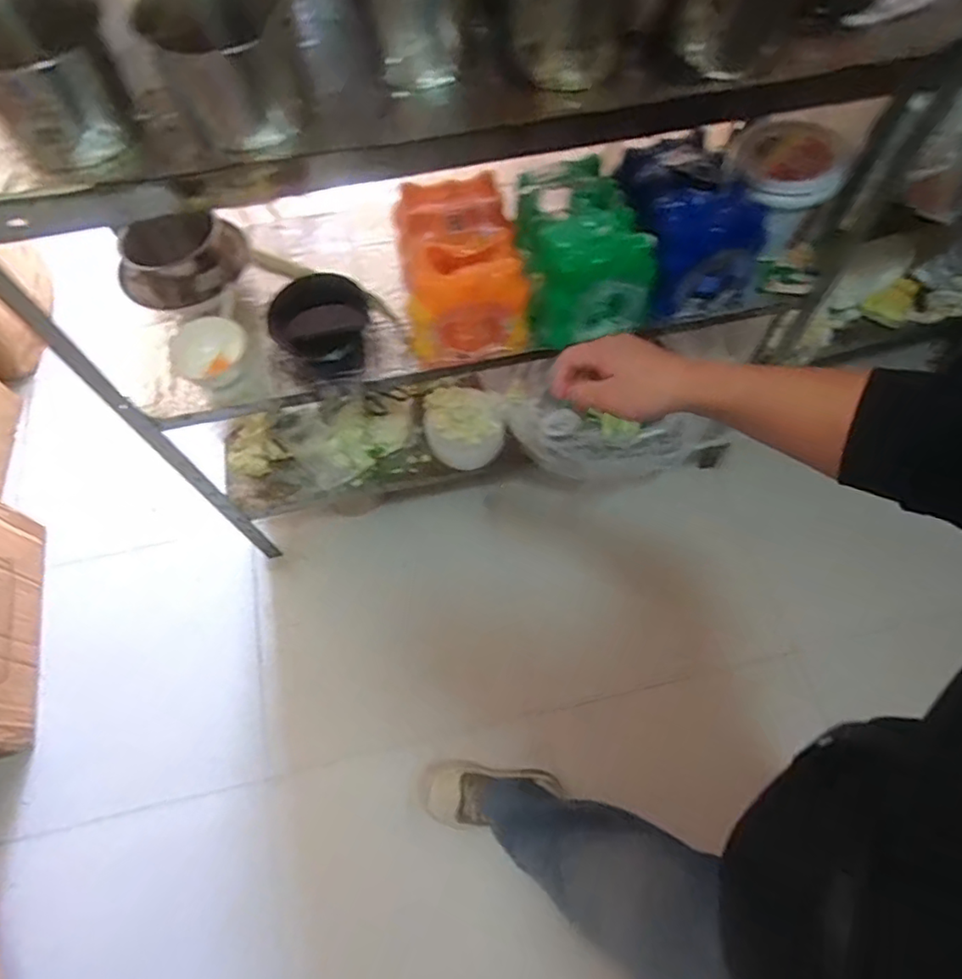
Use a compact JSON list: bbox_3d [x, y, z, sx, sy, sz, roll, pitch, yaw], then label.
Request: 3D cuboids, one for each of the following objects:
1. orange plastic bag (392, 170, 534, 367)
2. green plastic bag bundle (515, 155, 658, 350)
[{"bbox_3d":[-0.028,-0.339,0.941,0.184,0.171,0.210,-6,64,-1],"label":"orange plastic bag"},{"bbox_3d":[0.146,-0.370,0.937,0.179,0.153,0.205,-13,65,-5],"label":"green plastic bag bundle"}]

